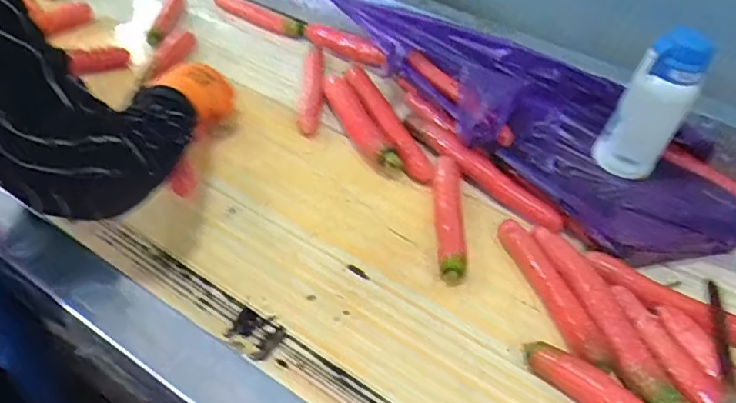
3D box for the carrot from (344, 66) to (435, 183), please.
[{"bbox_3d":[0.024,-0.138,0.872,0.045,0.035,0.305,-11,51,-22],"label":"carrot"}]

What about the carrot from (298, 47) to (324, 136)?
[{"bbox_3d":[-0.094,-0.205,0.931,0.036,0.036,0.248,6,46,-7],"label":"carrot"}]

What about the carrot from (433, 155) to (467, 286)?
[{"bbox_3d":[0.108,0.017,0.728,0.037,0.025,0.223,10,46,-4],"label":"carrot"}]

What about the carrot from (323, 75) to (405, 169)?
[{"bbox_3d":[-0.013,-0.122,0.850,0.042,0.040,0.247,-12,51,-23],"label":"carrot"}]

